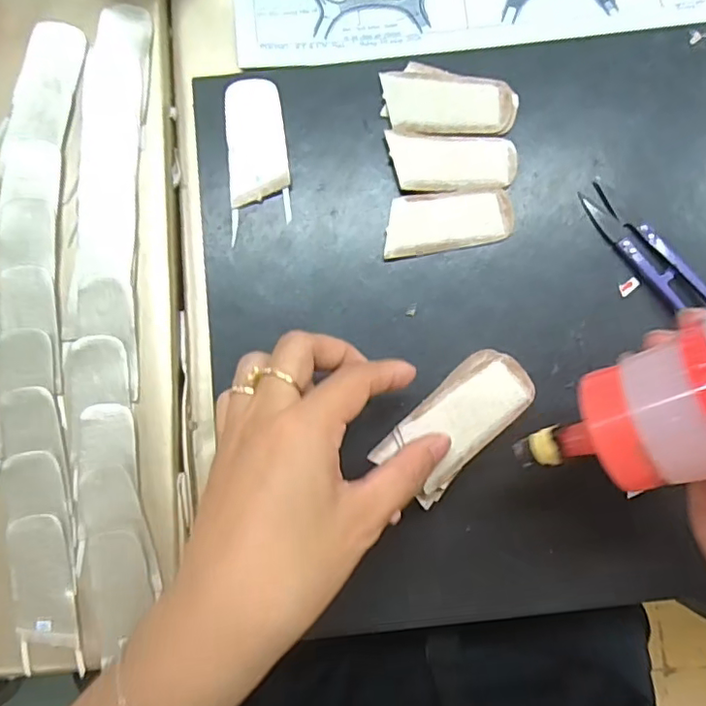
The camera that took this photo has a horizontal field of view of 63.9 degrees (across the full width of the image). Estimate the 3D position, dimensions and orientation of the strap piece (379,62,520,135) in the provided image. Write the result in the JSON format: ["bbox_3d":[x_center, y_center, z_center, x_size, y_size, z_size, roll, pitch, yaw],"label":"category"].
[{"bbox_3d":[0.052,-0.138,0.308,0.072,0.006,0.037,3,84,0],"label":"strap piece"}]

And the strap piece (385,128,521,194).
[{"bbox_3d":[0.053,-0.102,0.305,0.068,0.004,0.031,2,84,0],"label":"strap piece"}]

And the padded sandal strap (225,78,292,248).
[{"bbox_3d":[-0.052,-0.108,0.308,0.032,0.004,0.082,-5,84,-1],"label":"padded sandal strap"}]

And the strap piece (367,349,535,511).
[{"bbox_3d":[0.049,0.032,0.266,0.037,0.008,0.077,43,86,4],"label":"strap piece"}]

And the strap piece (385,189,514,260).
[{"bbox_3d":[0.051,-0.071,0.303,0.068,0.004,0.032,-8,84,-1],"label":"strap piece"}]

